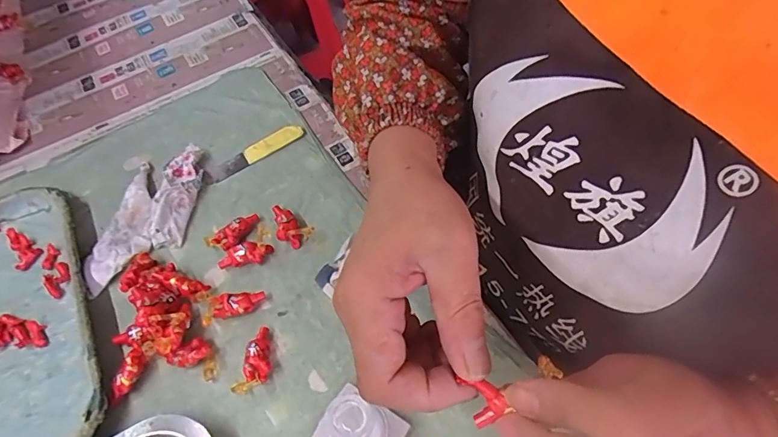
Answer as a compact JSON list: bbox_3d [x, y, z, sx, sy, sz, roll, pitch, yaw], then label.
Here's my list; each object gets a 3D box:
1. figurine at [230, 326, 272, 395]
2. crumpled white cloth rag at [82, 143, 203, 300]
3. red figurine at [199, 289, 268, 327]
[{"bbox_3d":[-0.094,0.099,0.332,0.024,0.014,0.046,4,55,8],"label":"figurine"},{"bbox_3d":[-0.213,-0.007,0.412,0.073,0.019,0.145,3,55,7],"label":"crumpled white cloth rag"},{"bbox_3d":[-0.118,0.066,0.357,0.046,0.014,0.020,-22,55,-10],"label":"red figurine"}]

